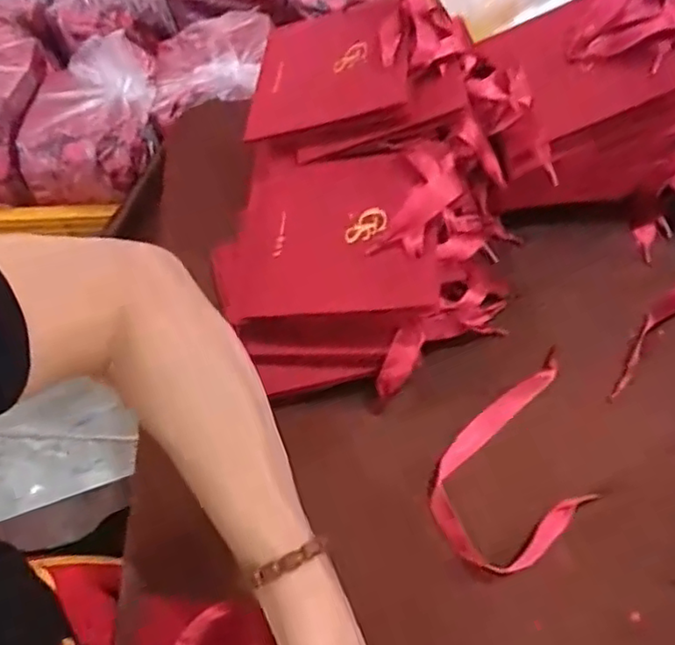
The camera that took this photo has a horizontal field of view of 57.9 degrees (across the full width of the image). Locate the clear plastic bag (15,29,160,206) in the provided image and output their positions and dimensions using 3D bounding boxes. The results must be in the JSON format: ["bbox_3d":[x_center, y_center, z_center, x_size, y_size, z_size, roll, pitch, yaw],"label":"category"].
[{"bbox_3d":[-0.283,-0.244,0.694,0.150,0.086,0.191,-3,60,-4],"label":"clear plastic bag"}]

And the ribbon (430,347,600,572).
[{"bbox_3d":[0.133,0.103,0.434,0.154,0.023,0.093,-36,67,-20],"label":"ribbon"}]

